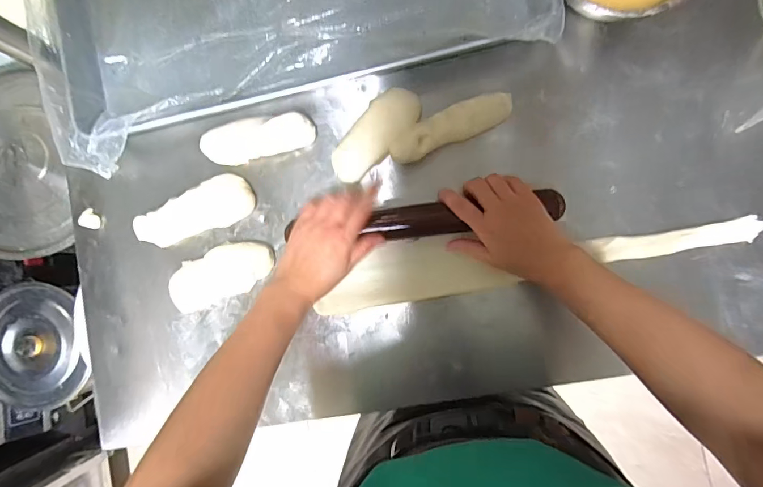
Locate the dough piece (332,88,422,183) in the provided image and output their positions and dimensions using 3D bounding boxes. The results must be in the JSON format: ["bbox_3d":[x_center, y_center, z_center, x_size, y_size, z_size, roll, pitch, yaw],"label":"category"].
[{"bbox_3d":[-0.007,-0.133,0.514,0.055,0.030,0.132,40,91,5],"label":"dough piece"}]

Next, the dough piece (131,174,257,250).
[{"bbox_3d":[-0.238,-0.039,0.526,0.151,0.021,0.058,-23,86,3],"label":"dough piece"}]

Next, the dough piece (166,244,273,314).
[{"bbox_3d":[-0.207,0.040,0.529,0.141,0.028,0.063,-20,86,4],"label":"dough piece"}]

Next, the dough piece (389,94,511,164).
[{"bbox_3d":[0.083,-0.139,0.486,0.151,0.020,0.040,-25,86,3],"label":"dough piece"}]

